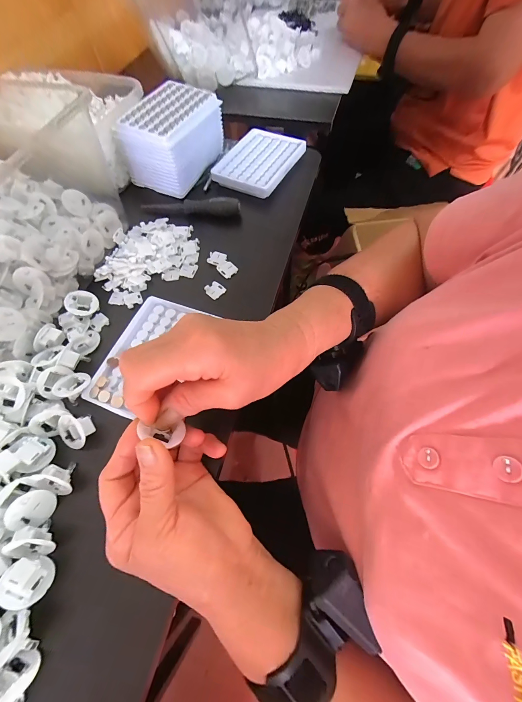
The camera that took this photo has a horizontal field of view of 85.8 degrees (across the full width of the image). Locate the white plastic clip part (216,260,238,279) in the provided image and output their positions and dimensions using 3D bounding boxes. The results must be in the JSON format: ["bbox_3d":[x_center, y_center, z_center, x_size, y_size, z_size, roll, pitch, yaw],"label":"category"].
[{"bbox_3d":[-0.042,-0.103,0.351,0.019,0.005,0.022,-41,69,-16],"label":"white plastic clip part"}]

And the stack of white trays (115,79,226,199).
[{"bbox_3d":[-0.125,-0.312,0.405,0.101,0.071,0.125,23,67,13],"label":"stack of white trays"}]

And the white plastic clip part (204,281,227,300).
[{"bbox_3d":[-0.055,-0.074,0.338,0.021,0.005,0.020,39,71,19],"label":"white plastic clip part"}]

